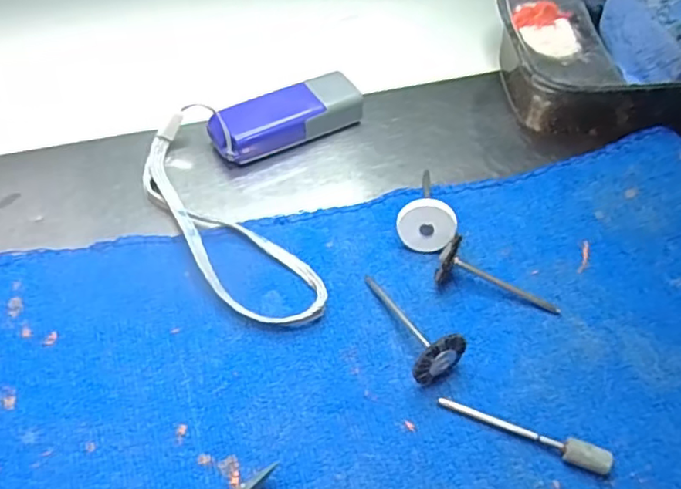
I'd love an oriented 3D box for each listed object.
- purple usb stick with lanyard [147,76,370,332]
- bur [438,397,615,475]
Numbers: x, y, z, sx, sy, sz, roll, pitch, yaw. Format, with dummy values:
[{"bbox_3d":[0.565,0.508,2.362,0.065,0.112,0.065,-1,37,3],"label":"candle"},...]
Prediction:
[{"bbox_3d":[-0.036,-0.026,0.223,0.076,0.016,0.112,8,53,3],"label":"purple usb stick with lanyard"},{"bbox_3d":[0.052,0.053,0.174,0.048,0.007,0.006,22,55,13],"label":"bur"}]

